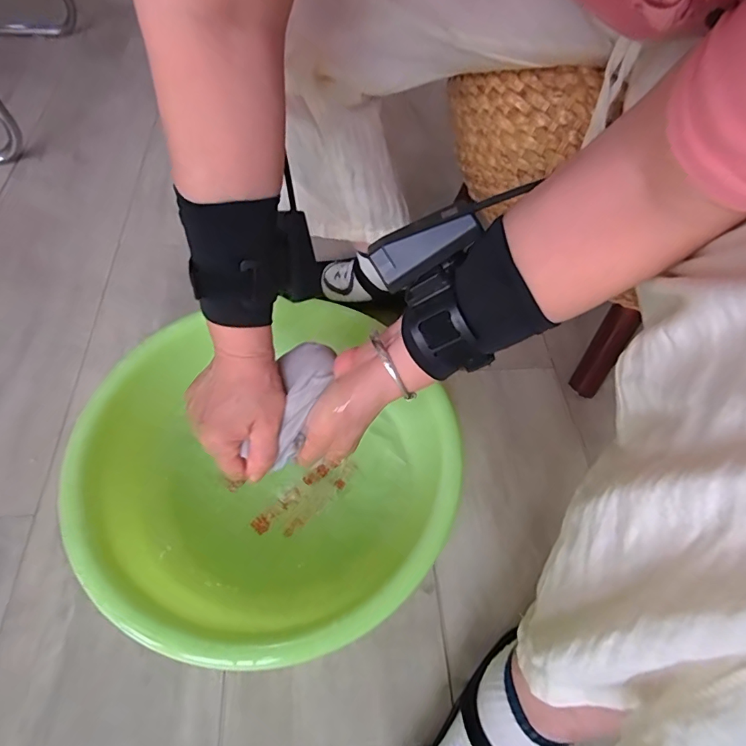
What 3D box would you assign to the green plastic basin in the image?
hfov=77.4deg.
[{"bbox_3d":[-0.098,0.093,0.458,0.317,0.120,0.332,1,59,-2],"label":"green plastic basin"}]

